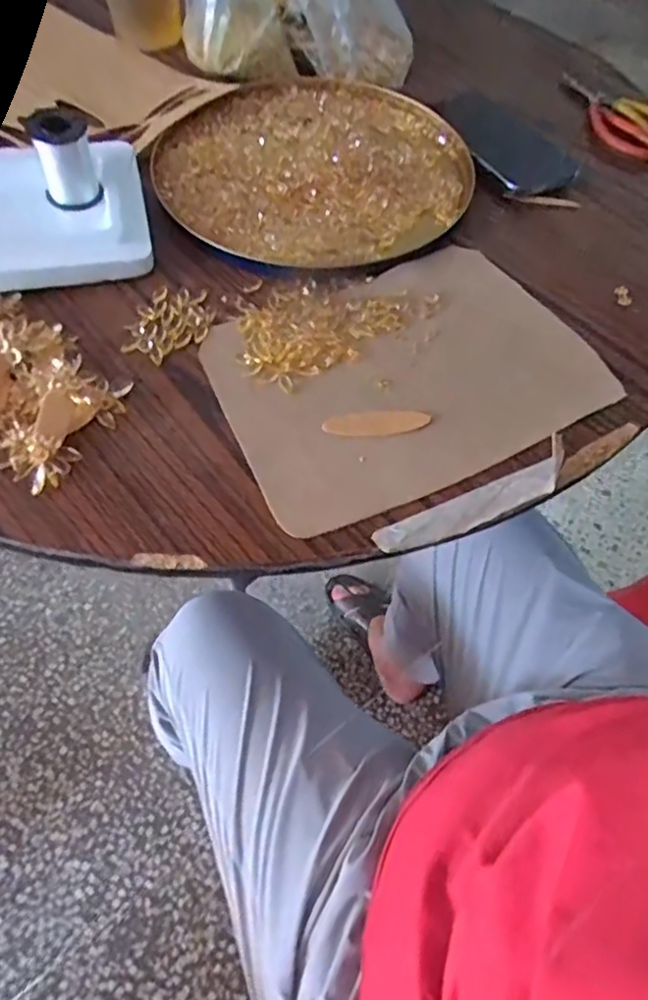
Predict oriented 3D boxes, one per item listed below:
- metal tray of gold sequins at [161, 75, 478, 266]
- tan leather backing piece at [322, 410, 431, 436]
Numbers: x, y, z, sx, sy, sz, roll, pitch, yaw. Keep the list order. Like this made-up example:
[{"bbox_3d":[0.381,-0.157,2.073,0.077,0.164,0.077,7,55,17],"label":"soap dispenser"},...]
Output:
[{"bbox_3d":[-0.017,-0.295,0.533,0.254,0.017,0.240,-27,67,-14],"label":"metal tray of gold sequins"},{"bbox_3d":[0.035,-0.050,0.409,0.069,0.010,0.018,-1,63,-1],"label":"tan leather backing piece"}]

